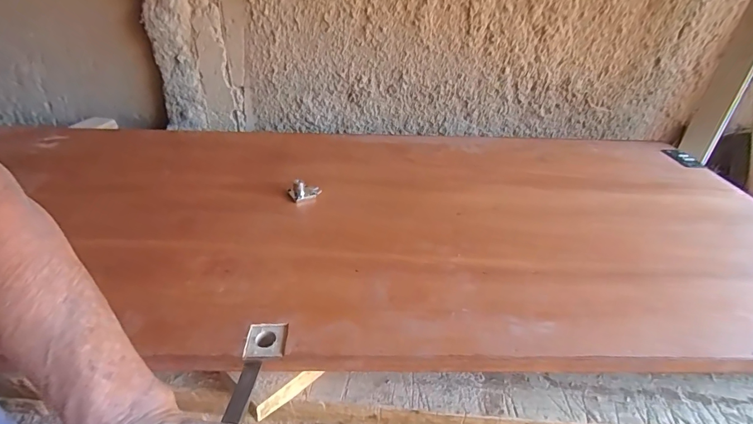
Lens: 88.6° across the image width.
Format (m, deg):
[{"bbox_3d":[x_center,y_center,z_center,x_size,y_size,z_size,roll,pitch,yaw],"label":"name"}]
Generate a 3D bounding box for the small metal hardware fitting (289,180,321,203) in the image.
[{"bbox_3d":[-0.120,-0.039,0.653,0.051,0.029,0.039,-8,32,-18],"label":"small metal hardware fitting"}]

